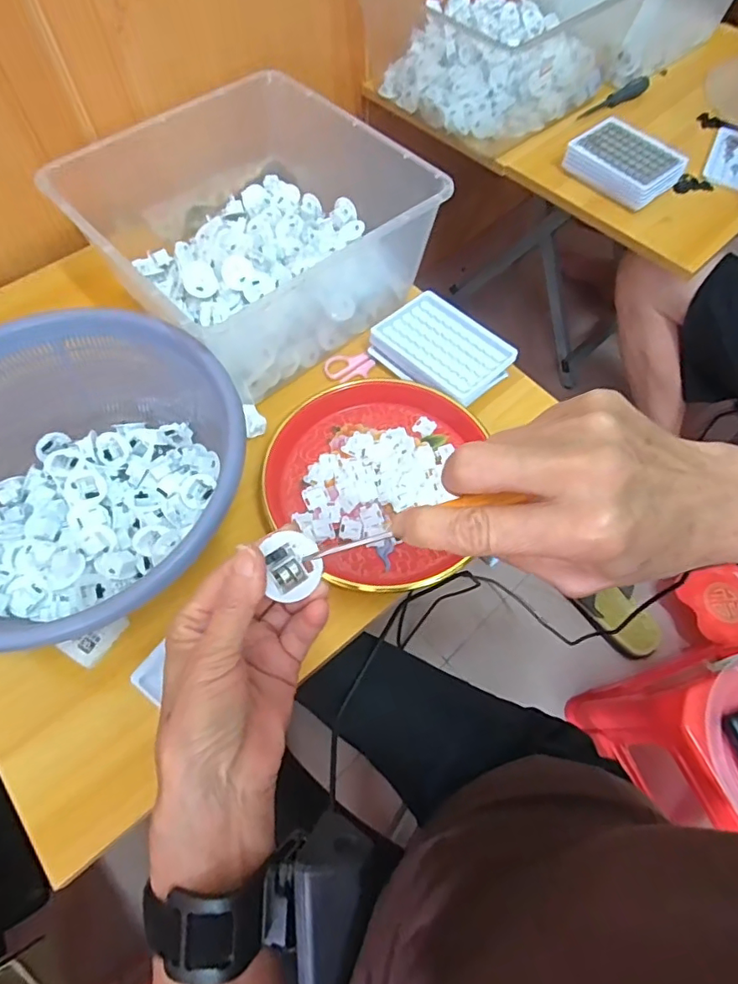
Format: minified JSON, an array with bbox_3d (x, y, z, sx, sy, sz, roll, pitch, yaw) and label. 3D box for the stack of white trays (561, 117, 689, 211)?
[{"bbox_3d":[0.350,-0.450,0.729,0.102,0.033,0.137,-40,71,-18],"label":"stack of white trays"}]

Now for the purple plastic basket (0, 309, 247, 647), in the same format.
[{"bbox_3d":[-0.253,-0.011,0.458,0.274,0.103,0.282,35,68,15],"label":"purple plastic basket"}]

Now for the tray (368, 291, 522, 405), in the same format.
[{"bbox_3d":[0.081,-0.156,0.584,0.135,0.022,0.105,39,70,17],"label":"tray"}]

